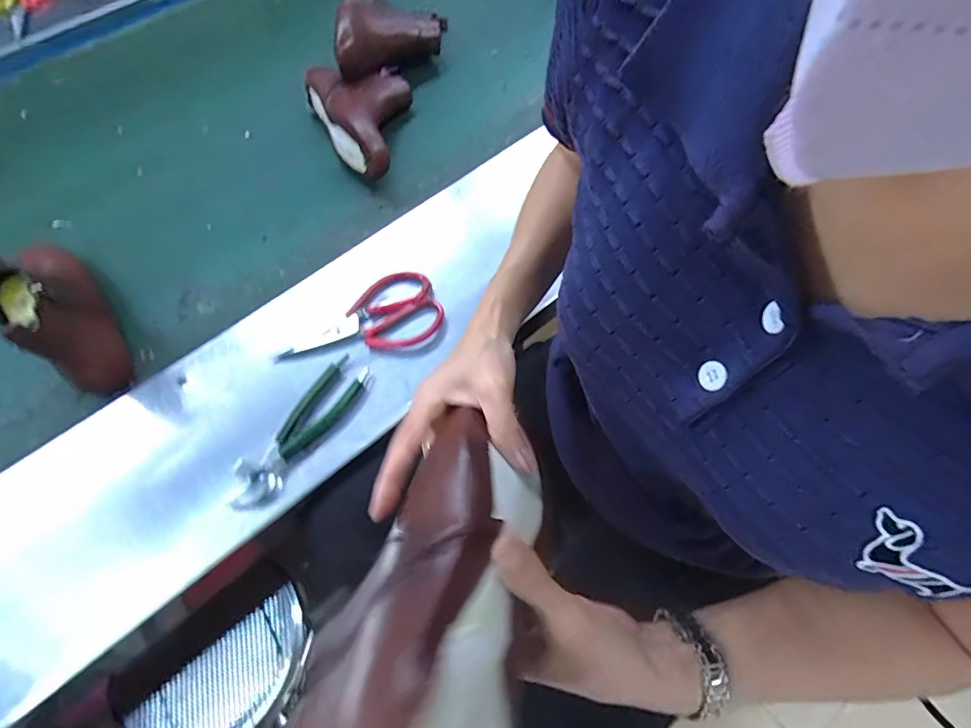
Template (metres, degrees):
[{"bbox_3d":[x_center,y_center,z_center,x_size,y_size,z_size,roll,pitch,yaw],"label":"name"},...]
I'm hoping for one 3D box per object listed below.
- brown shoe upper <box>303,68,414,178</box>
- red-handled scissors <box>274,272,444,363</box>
[{"bbox_3d":[-0.167,-0.385,0.728,0.150,0.088,0.209,-27,67,-12],"label":"brown shoe upper"},{"bbox_3d":[-0.150,-0.043,0.569,0.197,0.020,0.103,-29,68,-13],"label":"red-handled scissors"}]

